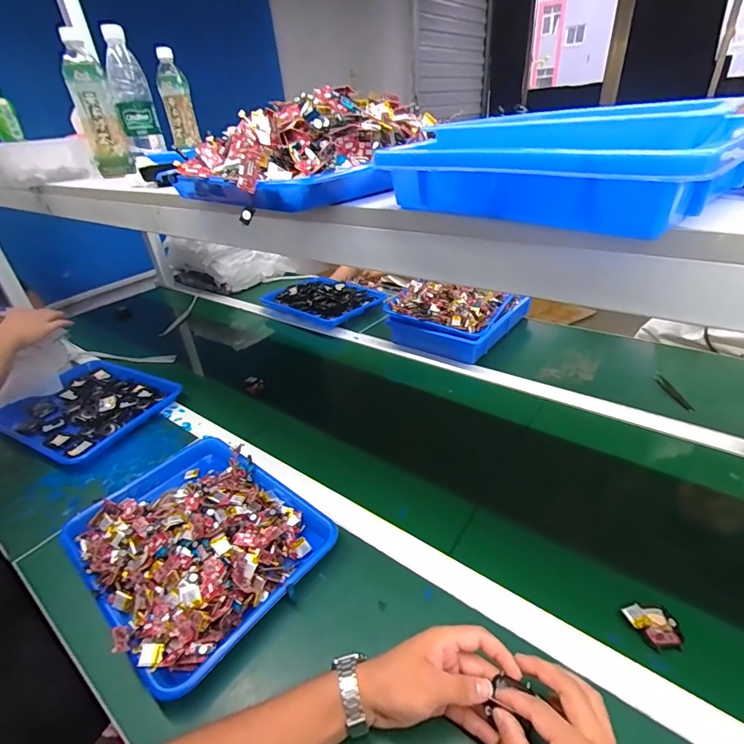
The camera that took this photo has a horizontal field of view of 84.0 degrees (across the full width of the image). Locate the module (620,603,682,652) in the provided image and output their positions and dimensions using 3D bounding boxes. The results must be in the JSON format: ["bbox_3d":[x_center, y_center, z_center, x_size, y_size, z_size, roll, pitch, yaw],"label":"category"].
[{"bbox_3d":[0.298,0.270,0.439,0.048,0.012,0.041,-4,33,3],"label":"module"}]

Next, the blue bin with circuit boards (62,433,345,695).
[{"bbox_3d":[-0.245,0.211,0.565,0.342,0.066,0.258,20,41,35],"label":"blue bin with circuit boards"}]

